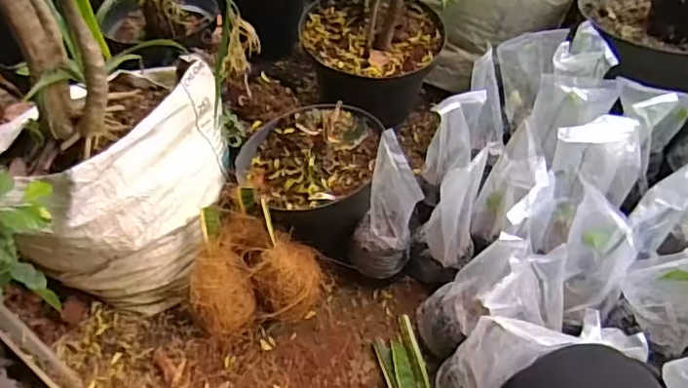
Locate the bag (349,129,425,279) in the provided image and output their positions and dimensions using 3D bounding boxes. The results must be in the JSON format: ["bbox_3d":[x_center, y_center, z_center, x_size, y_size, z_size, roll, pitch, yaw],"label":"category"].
[{"bbox_3d":[0.056,0.021,0.814,0.092,0.193,0.119,2,55,3],"label":"bag"}]

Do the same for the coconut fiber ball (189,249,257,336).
[{"bbox_3d":[-0.179,0.141,0.828,0.085,0.082,0.108,-15,56,-8],"label":"coconut fiber ball"}]

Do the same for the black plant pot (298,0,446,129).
[{"bbox_3d":[0.046,-0.260,1.125,0.269,0.168,0.215,17,57,13],"label":"black plant pot"}]

